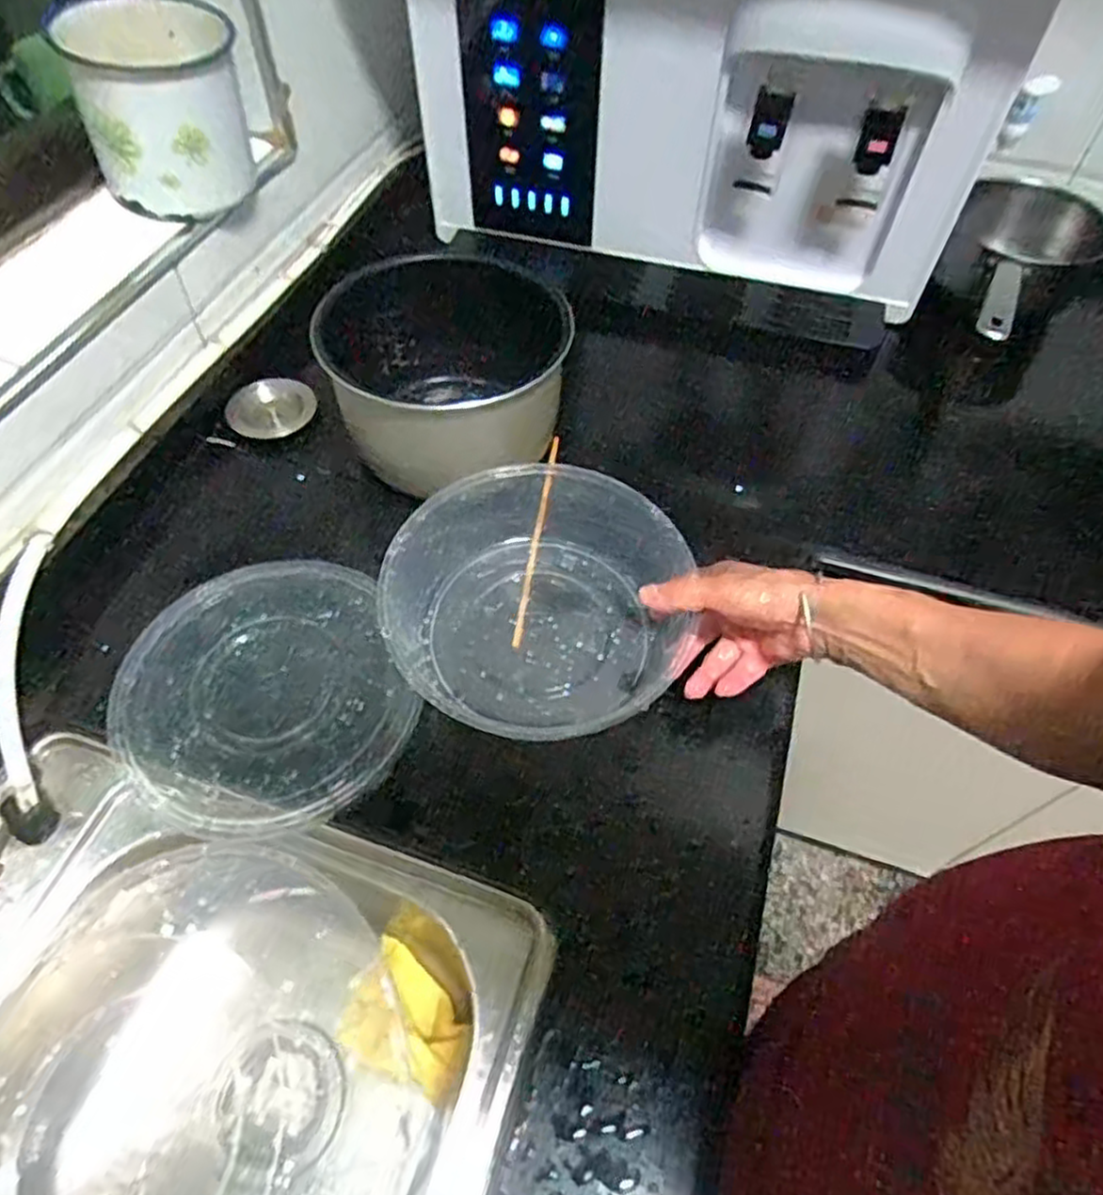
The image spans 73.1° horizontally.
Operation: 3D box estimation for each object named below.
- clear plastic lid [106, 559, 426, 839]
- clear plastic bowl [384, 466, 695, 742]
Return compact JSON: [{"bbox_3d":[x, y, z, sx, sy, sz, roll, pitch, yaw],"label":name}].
[{"bbox_3d":[-0.225,0.068,0.570,0.207,0.010,0.219,0,54,-1],"label":"clear plastic lid"},{"bbox_3d":[-0.012,0.008,0.572,0.216,0.080,0.219,0,54,-1],"label":"clear plastic bowl"}]

